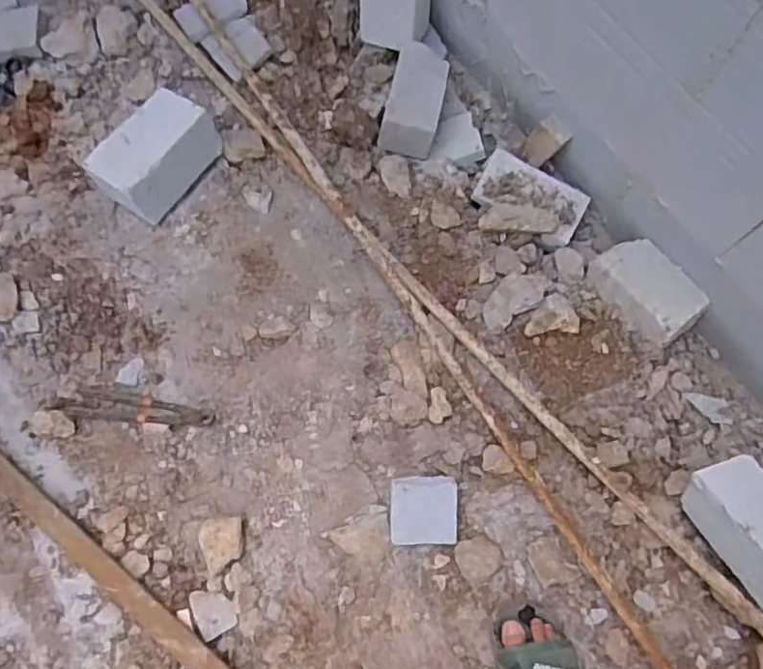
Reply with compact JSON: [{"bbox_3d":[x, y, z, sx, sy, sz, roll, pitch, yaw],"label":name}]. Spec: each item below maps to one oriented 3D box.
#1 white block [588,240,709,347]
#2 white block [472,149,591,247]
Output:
[{"bbox_3d":[0.465,-0.077,1.101,0.099,0.091,0.183,-35,77,-9],"label":"white block"},{"bbox_3d":[0.273,-0.251,1.149,0.196,0.046,0.104,26,74,6],"label":"white block"}]

